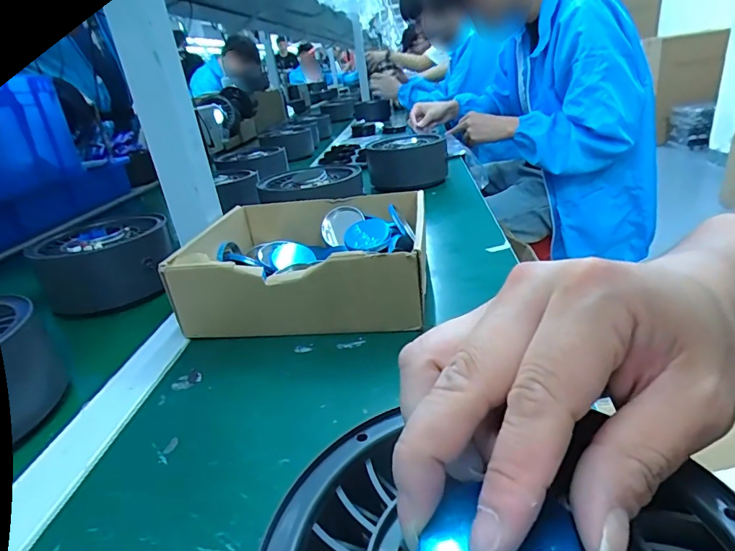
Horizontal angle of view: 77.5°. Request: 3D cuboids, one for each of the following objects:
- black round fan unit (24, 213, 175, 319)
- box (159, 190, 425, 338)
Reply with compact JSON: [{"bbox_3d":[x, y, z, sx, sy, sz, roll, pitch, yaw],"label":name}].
[{"bbox_3d":[-0.284,-0.006,0.504,0.130,0.081,0.118,-23,29,-30],"label":"black round fan unit"},{"bbox_3d":[-0.050,-0.016,0.435,0.203,0.073,0.185,-1,25,10],"label":"box"}]

